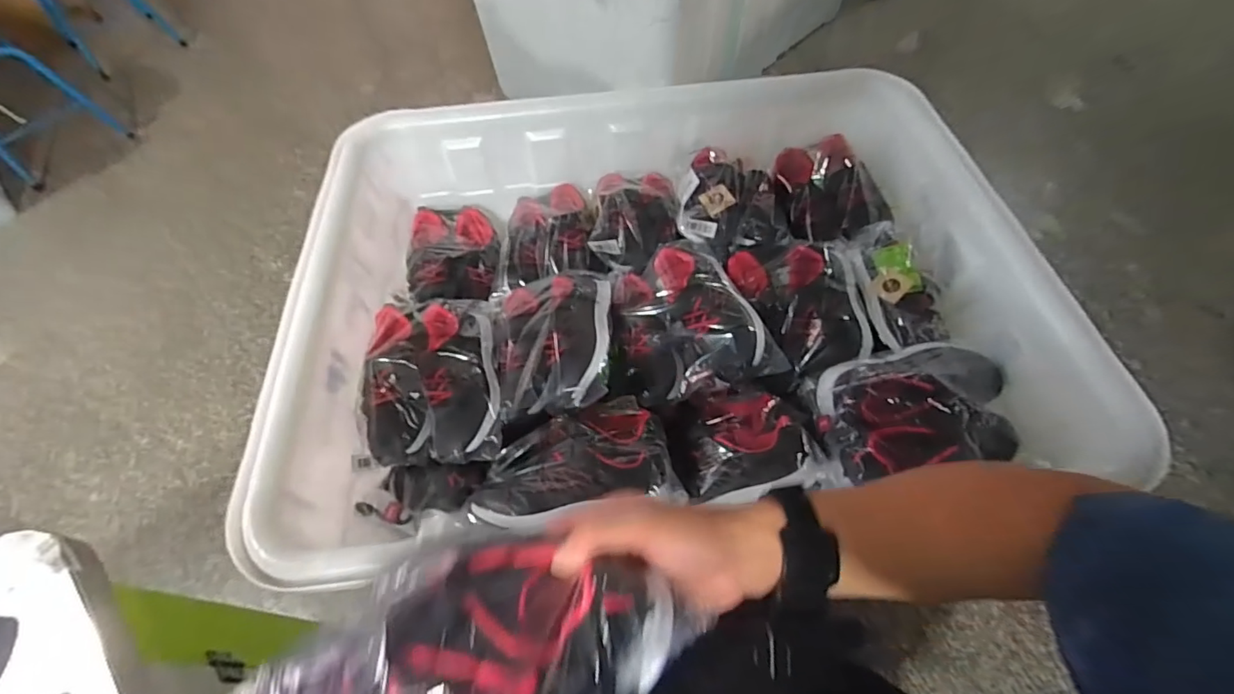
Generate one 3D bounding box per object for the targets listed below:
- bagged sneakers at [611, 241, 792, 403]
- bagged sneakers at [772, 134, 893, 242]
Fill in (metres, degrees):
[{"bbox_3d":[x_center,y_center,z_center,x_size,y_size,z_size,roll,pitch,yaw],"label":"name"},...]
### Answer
[{"bbox_3d":[0.099,-0.043,0.758,0.210,0.081,0.240,-7,57,-3],"label":"bagged sneakers"},{"bbox_3d":[0.347,-0.265,0.879,0.156,0.061,0.193,-10,57,-5],"label":"bagged sneakers"}]

